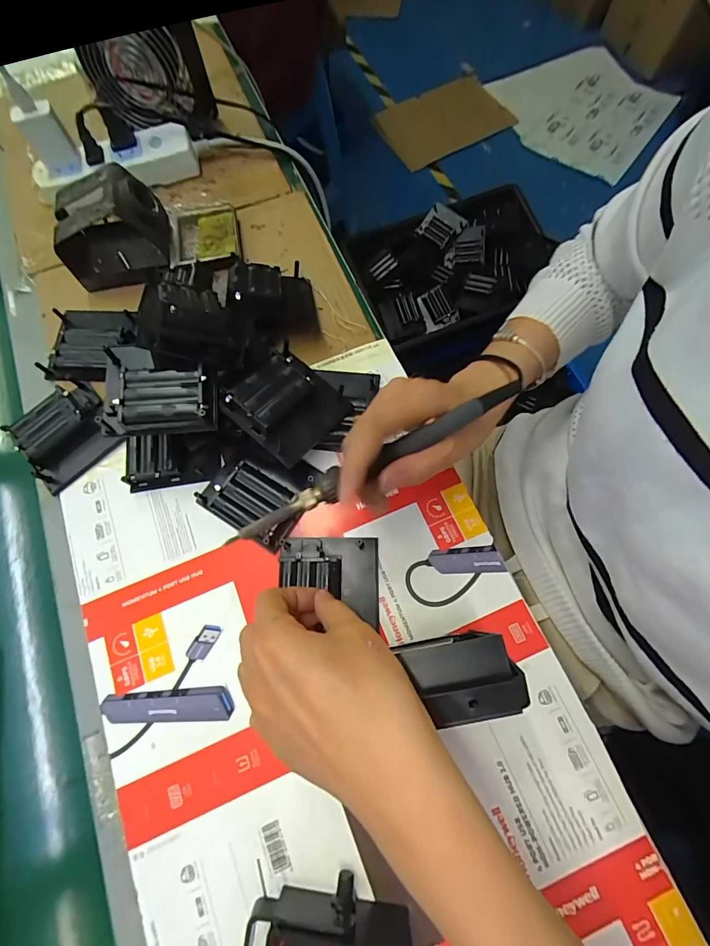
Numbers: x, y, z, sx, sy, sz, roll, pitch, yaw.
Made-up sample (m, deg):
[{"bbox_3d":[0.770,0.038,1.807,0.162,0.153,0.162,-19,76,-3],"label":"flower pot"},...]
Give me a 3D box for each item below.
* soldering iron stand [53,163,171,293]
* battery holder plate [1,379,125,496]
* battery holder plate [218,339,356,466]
[{"bbox_3d":[-0.233,-0.238,0.383,0.098,0.069,0.082,-13,73,-3],"label":"soldering iron stand"},{"bbox_3d":[-0.254,-0.035,0.349,0.073,0.020,0.077,-39,76,-10],"label":"battery holder plate"},{"bbox_3d":[-0.052,-0.056,0.318,0.078,0.021,0.076,48,67,-11],"label":"battery holder plate"}]

